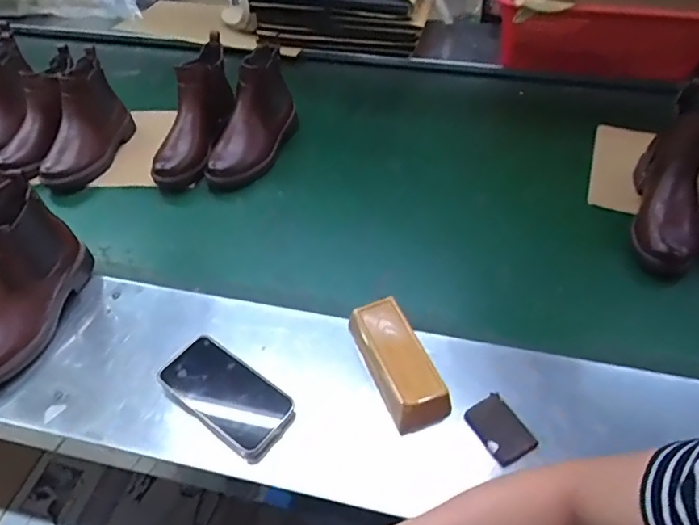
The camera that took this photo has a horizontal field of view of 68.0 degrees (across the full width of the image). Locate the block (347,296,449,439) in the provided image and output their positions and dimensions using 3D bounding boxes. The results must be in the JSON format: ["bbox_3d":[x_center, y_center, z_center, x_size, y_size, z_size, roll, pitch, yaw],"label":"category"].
[{"bbox_3d":[0.057,0.117,0.614,0.065,0.054,0.154,-16,48,-13],"label":"block"}]

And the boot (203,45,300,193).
[{"bbox_3d":[-0.174,-0.257,0.938,0.091,0.167,0.245,13,49,14],"label":"boot"}]

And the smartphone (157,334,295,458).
[{"bbox_3d":[-0.145,0.152,0.611,0.160,0.019,0.082,29,53,23],"label":"smartphone"}]

